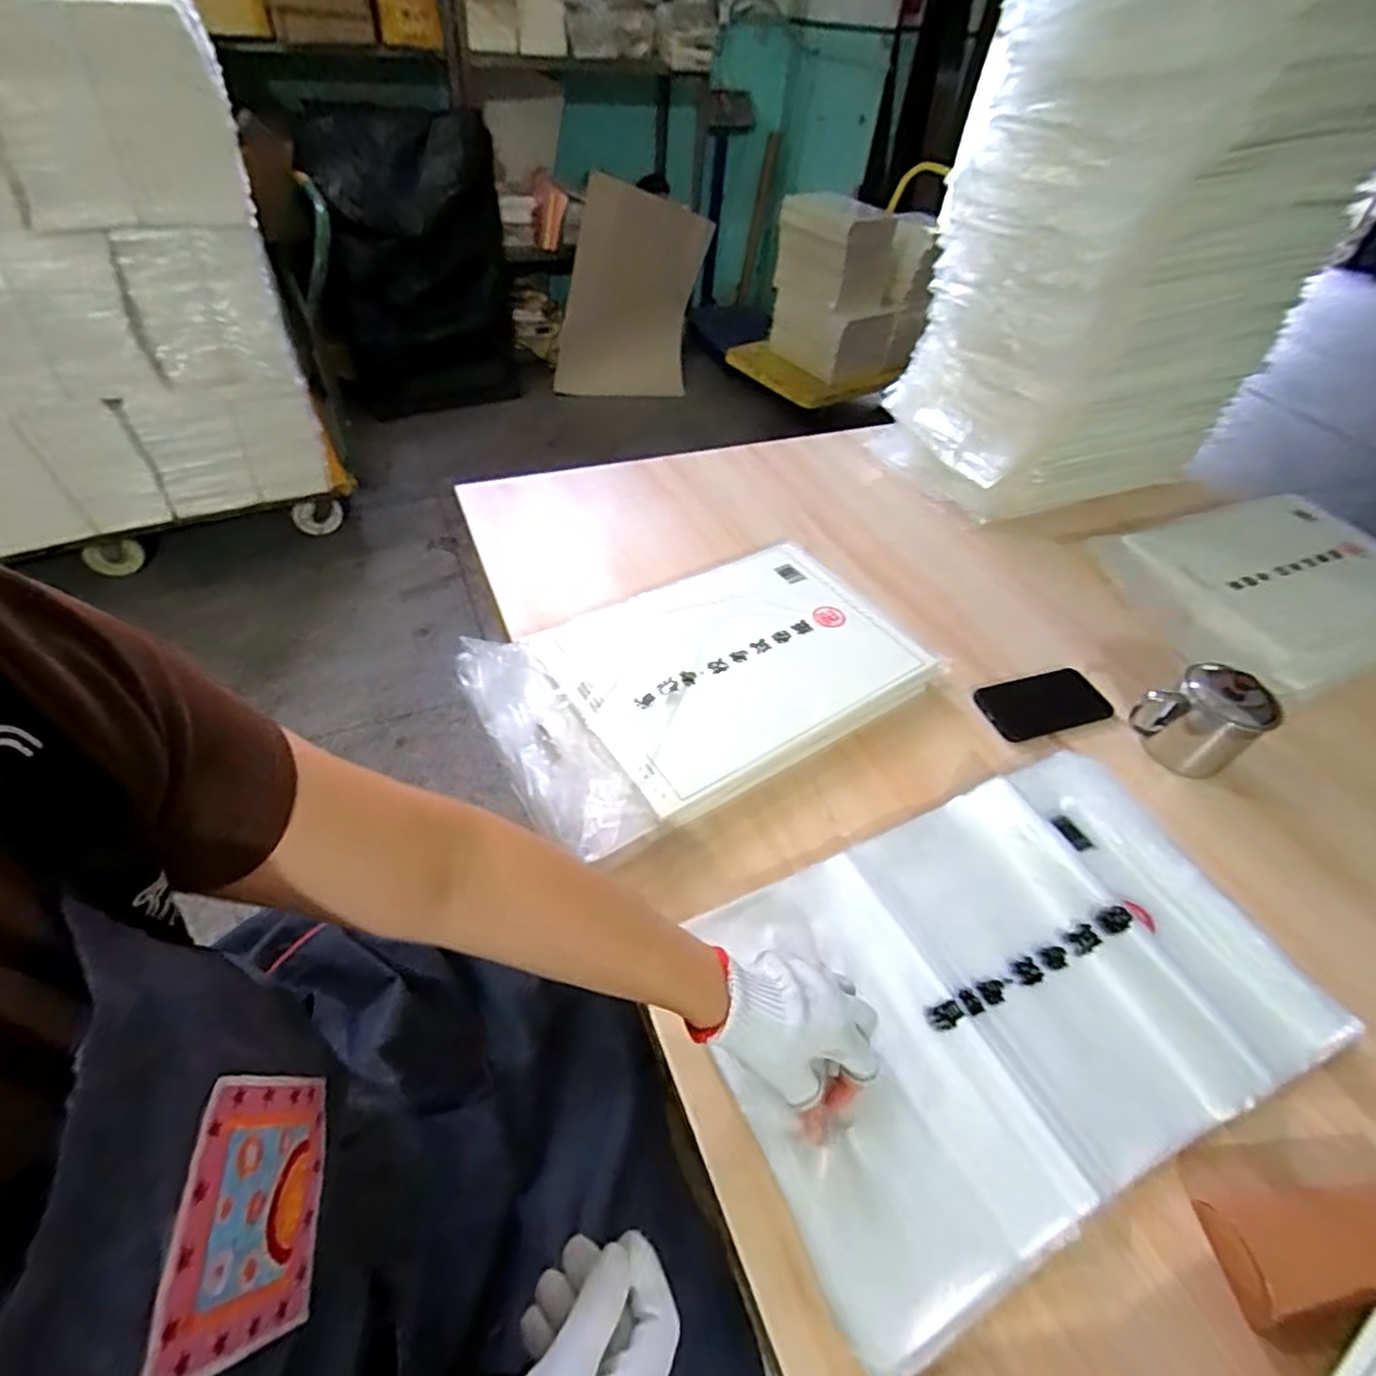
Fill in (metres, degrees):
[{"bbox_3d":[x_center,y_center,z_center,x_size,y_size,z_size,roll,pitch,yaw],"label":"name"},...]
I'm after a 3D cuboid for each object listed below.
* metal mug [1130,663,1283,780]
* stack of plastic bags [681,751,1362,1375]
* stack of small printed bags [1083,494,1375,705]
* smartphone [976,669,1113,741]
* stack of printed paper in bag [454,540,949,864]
[{"bbox_3d":[0.533,0.033,0.697,0.073,0.098,0.092,-20,53,-21],"label":"metal mug"},{"bbox_3d":[0.249,0.231,0.532,0.452,0.036,0.291,-17,52,-19],"label":"stack of plastic bags"},{"bbox_3d":[0.790,-0.143,0.896,0.428,0.075,0.299,-13,51,-17],"label":"stack of small printed bags"},{"bbox_3d":[0.405,0.017,0.763,0.146,0.008,0.080,-11,50,-15],"label":"smartphone"},{"bbox_3d":[0.017,-0.021,0.737,0.462,0.048,0.285,-24,54,-24],"label":"stack of printed paper in bag"}]

